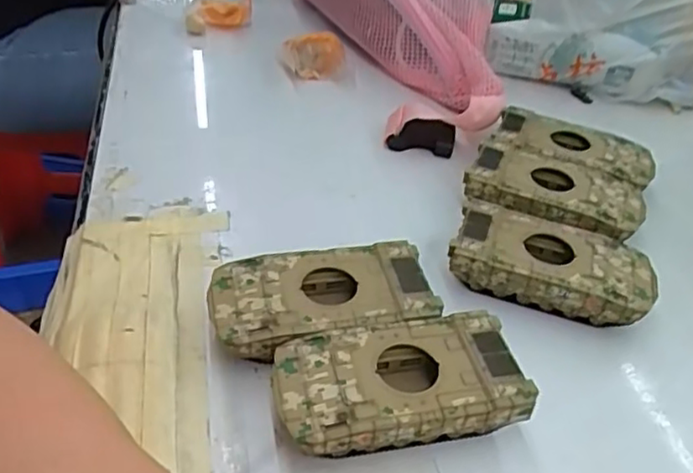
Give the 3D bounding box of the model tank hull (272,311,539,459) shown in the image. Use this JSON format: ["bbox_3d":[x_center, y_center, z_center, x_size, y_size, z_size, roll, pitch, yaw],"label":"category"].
[{"bbox_3d":[0.020,0.062,0.268,0.096,0.025,0.050,-6,40,-14],"label":"model tank hull"}]

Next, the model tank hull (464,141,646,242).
[{"bbox_3d":[0.119,-0.022,0.381,0.095,0.024,0.056,19,41,16],"label":"model tank hull"}]

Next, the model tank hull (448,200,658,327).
[{"bbox_3d":[0.102,0.015,0.333,0.095,0.024,0.048,14,40,11],"label":"model tank hull"}]

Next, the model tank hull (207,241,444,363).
[{"bbox_3d":[-0.011,0.032,0.300,0.096,0.025,0.049,-5,40,-13],"label":"model tank hull"}]

